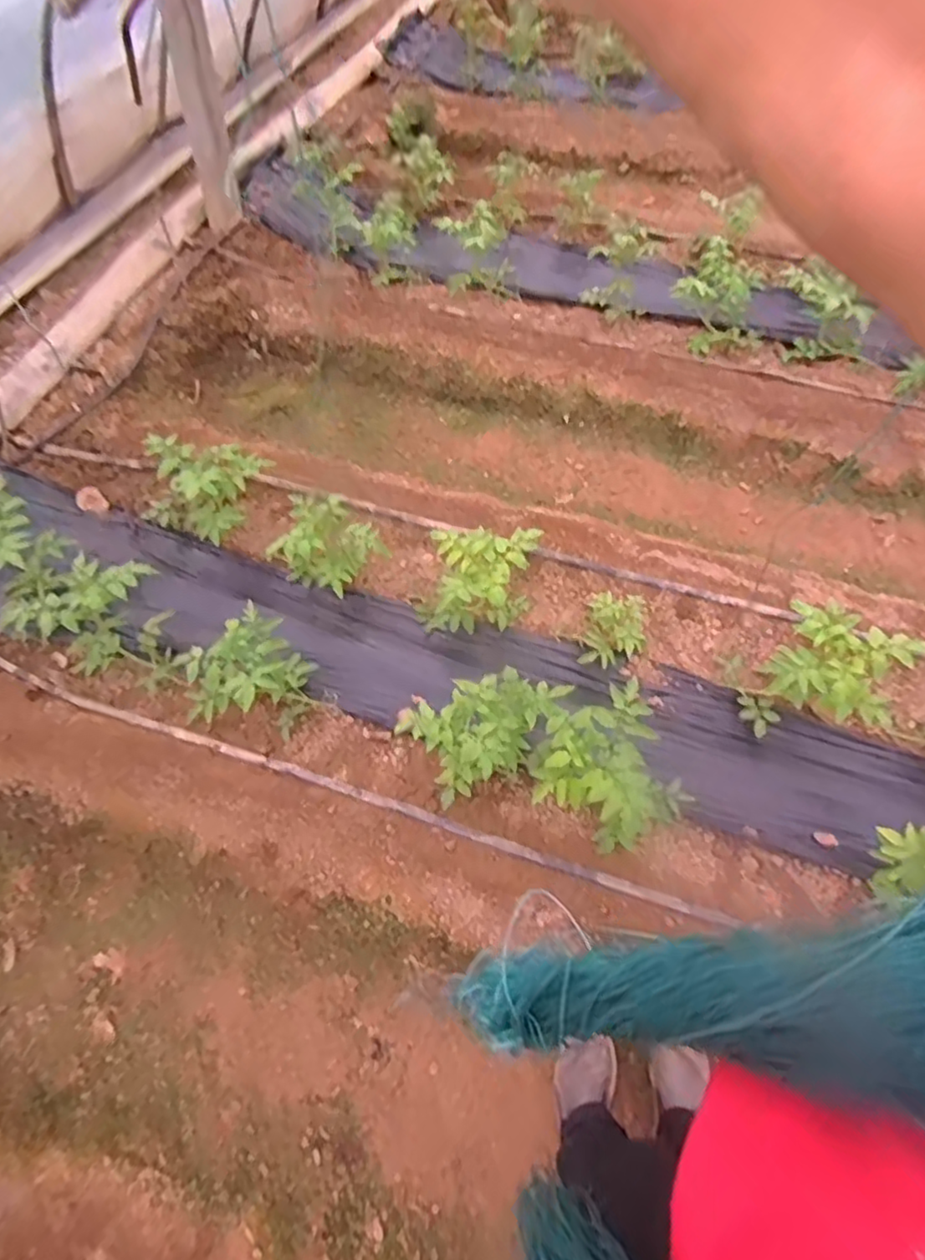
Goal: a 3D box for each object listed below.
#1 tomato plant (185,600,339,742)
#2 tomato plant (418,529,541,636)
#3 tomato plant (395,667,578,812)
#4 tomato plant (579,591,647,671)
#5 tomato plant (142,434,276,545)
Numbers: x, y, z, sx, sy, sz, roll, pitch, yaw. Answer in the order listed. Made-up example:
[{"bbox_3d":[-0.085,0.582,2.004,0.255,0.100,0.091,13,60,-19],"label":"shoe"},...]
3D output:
[{"bbox_3d":[-0.466,0.121,1.405,0.238,0.206,0.261,34,65,17],"label":"tomato plant"},{"bbox_3d":[0.034,-0.118,1.509,0.271,0.208,0.235,10,61,4],"label":"tomato plant"},{"bbox_3d":[0.041,0.214,1.293,0.273,0.278,0.201,-34,64,-20],"label":"tomato plant"},{"bbox_3d":[0.360,0.002,1.471,0.148,0.130,0.176,9,59,6],"label":"tomato plant"},{"bbox_3d":[-0.698,-0.377,1.687,0.312,0.235,0.248,25,62,15],"label":"tomato plant"}]

